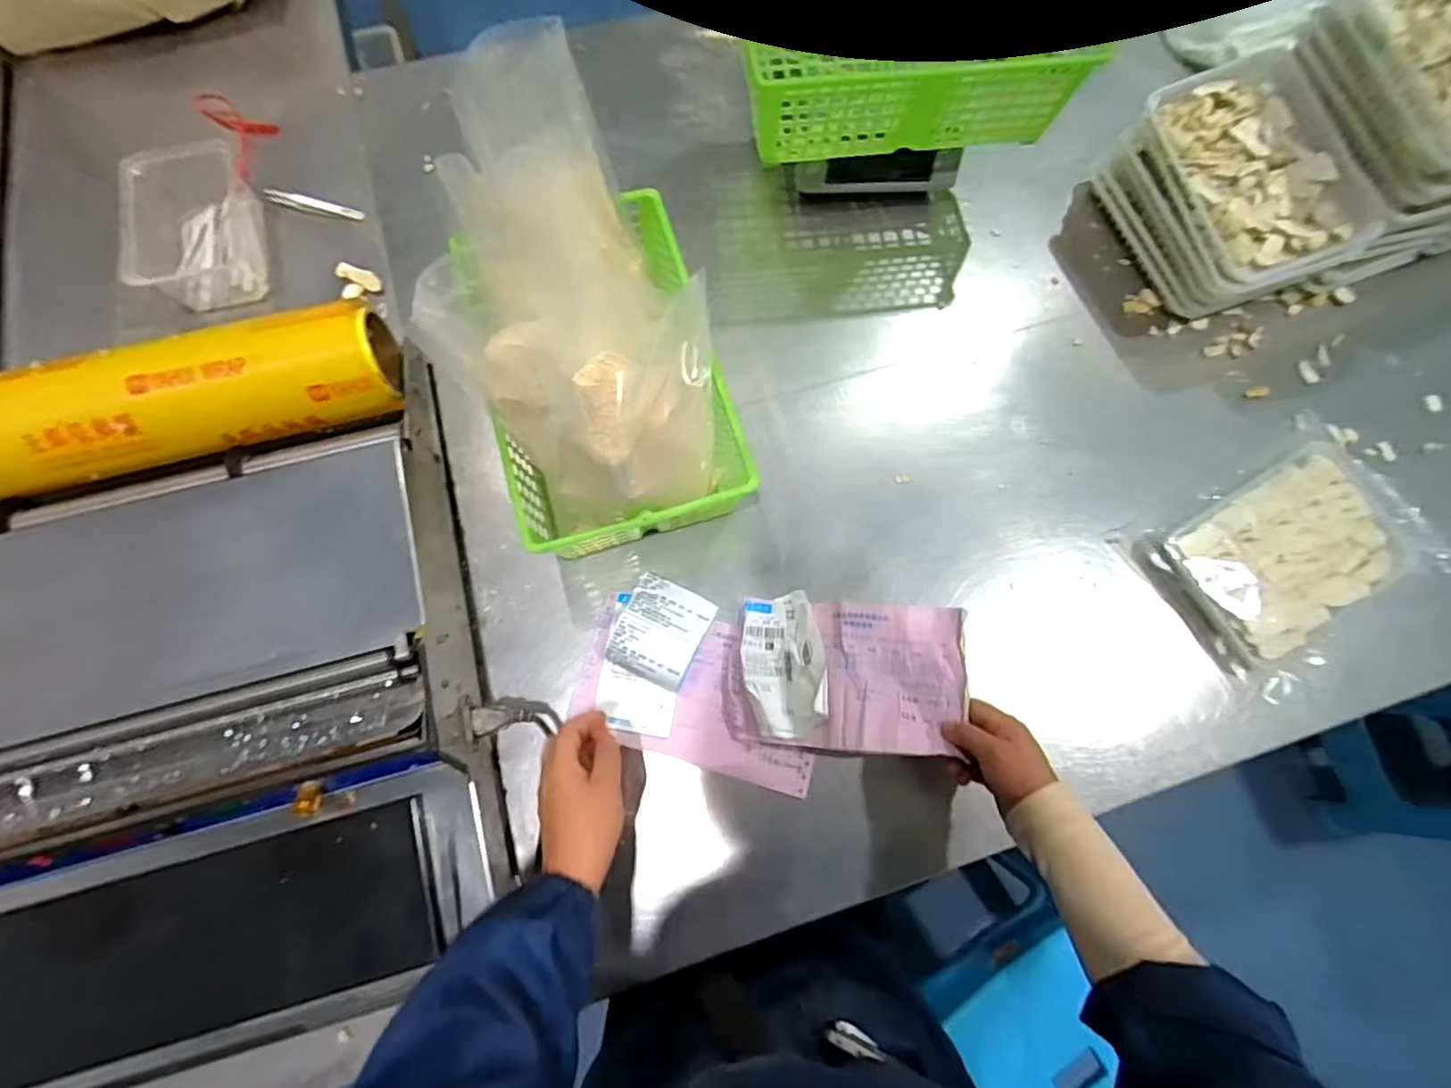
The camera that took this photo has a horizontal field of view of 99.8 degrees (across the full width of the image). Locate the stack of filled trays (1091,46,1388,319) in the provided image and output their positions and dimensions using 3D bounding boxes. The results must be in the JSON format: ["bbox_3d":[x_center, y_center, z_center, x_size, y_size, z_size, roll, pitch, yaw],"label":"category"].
[{"bbox_3d":[0.566,-0.390,0.688,0.155,0.130,0.229,-17,77,-5],"label":"stack of filled trays"}]

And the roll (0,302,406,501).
[{"bbox_3d":[-0.511,-0.122,0.546,0.408,0.075,0.089,-16,76,-7],"label":"roll"}]

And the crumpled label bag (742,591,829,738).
[{"bbox_3d":[0.057,0.114,0.586,0.076,0.043,0.131,-8,77,-3],"label":"crumpled label bag"}]

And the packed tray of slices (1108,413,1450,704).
[{"bbox_3d":[0.608,0.001,0.649,0.295,0.042,0.199,-32,78,-10],"label":"packed tray of slices"}]

